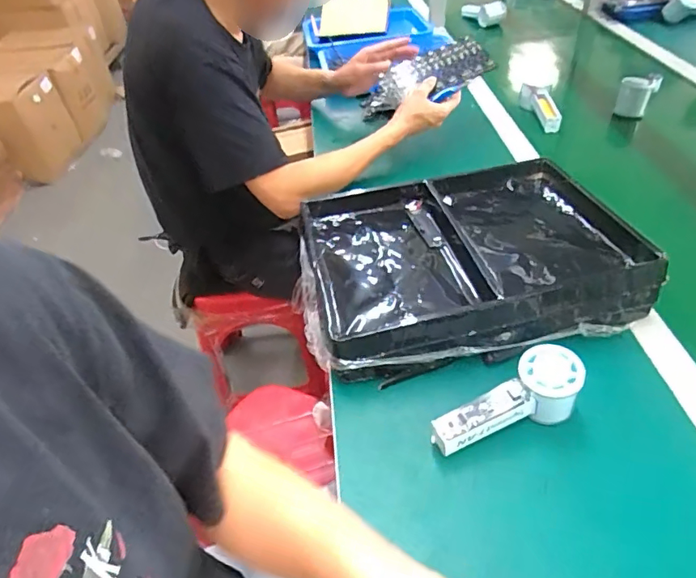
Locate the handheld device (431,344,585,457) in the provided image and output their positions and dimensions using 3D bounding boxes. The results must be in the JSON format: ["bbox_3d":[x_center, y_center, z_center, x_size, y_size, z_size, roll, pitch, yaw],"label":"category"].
[{"bbox_3d":[0.155,0.114,0.489,0.156,0.056,0.057,-27,45,-3],"label":"handheld device"}]

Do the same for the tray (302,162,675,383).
[{"bbox_3d":[0.144,-0.040,0.649,0.394,0.081,0.298,-13,43,-7],"label":"tray"}]

